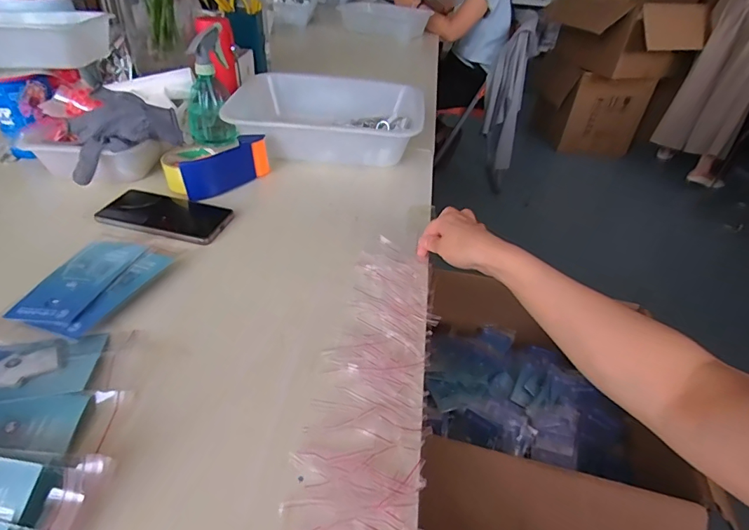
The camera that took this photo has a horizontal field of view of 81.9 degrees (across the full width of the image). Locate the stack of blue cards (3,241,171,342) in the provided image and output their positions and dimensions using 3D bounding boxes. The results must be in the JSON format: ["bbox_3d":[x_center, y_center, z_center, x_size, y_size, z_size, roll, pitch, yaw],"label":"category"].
[{"bbox_3d":[-0.313,0.018,0.478,0.110,0.010,0.141,15,41,12],"label":"stack of blue cards"}]

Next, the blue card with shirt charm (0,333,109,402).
[{"bbox_3d":[-0.320,0.092,0.382,0.135,0.010,0.072,-5,41,-11],"label":"blue card with shirt charm"}]

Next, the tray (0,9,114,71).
[{"bbox_3d":[-0.561,-0.360,0.681,0.233,0.068,0.134,-3,39,-11],"label":"tray"}]

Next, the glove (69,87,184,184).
[{"bbox_3d":[-0.375,-0.201,0.643,0.159,0.076,0.102,-22,46,-28],"label":"glove"}]

